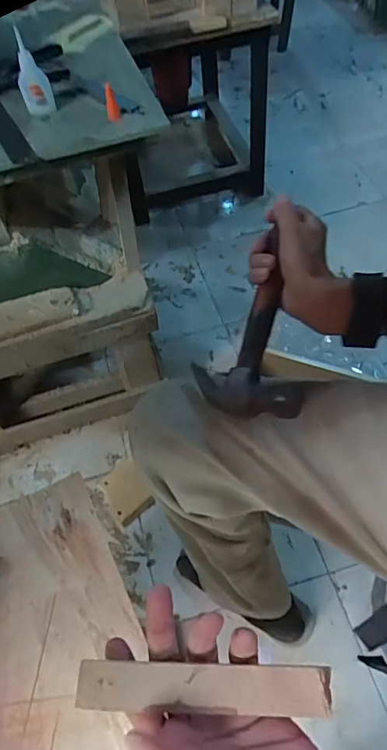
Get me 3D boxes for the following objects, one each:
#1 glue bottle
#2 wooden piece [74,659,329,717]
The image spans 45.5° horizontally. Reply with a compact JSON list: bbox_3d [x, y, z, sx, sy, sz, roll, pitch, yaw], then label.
[{"bbox_3d":[-0.186,-0.346,0.529,0.034,0.077,0.029,-19,56,-8],"label":"glue bottle"},{"bbox_3d":[0.004,0.177,0.261,0.143,0.010,0.023,-2,55,5],"label":"wooden piece"}]

